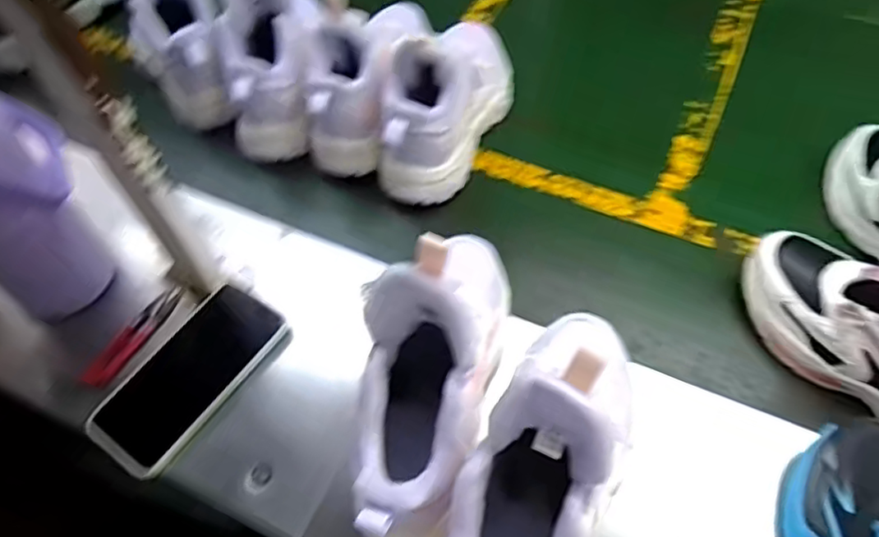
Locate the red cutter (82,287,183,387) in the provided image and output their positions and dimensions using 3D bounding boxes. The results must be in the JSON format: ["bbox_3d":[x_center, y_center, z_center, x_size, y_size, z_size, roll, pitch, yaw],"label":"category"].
[{"bbox_3d":[-0.264,0.057,0.537,0.027,0.006,0.105,23,60,15],"label":"red cutter"}]

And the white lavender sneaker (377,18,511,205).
[{"bbox_3d":[0.017,-0.191,0.627,0.083,0.124,0.246,21,59,14],"label":"white lavender sneaker"}]

